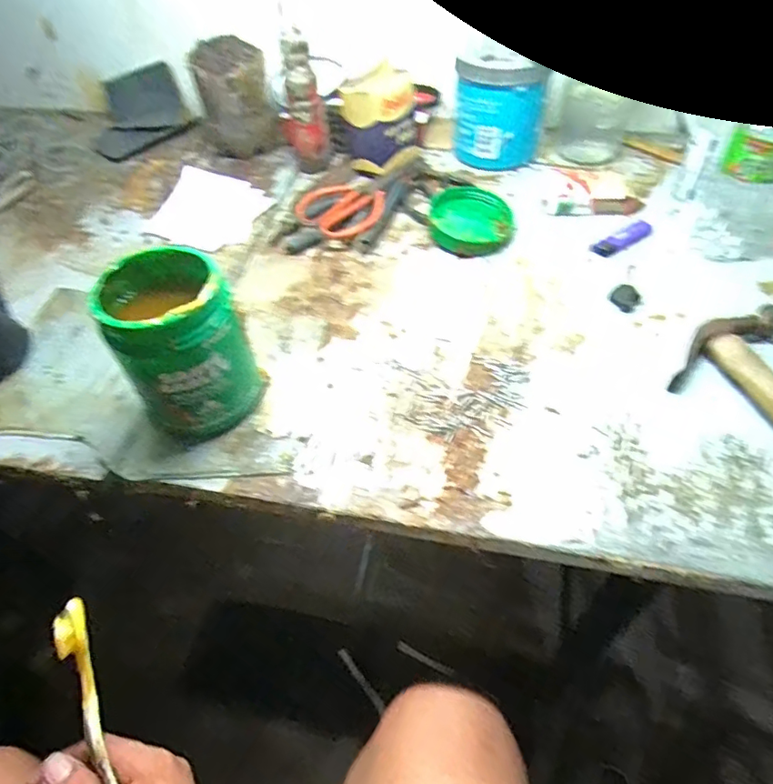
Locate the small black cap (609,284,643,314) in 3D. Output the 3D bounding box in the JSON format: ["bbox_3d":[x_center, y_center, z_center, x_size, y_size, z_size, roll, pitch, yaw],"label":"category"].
[{"bbox_3d":[0.237,-0.093,0.527,0.025,0.011,0.027,-2,51,2],"label":"small black cap"}]

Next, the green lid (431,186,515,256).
[{"bbox_3d":[0.097,-0.194,0.609,0.090,0.026,0.114,1,51,5],"label":"green lid"}]

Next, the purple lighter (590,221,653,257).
[{"bbox_3d":[0.259,-0.167,0.584,0.075,0.007,0.021,-27,54,-16],"label":"purple lighter"}]

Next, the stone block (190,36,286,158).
[{"bbox_3d":[-0.199,-0.385,0.716,0.095,0.127,0.076,-13,52,-7],"label":"stone block"}]

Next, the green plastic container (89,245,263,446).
[{"bbox_3d":[-0.160,-0.033,0.425,0.085,0.133,0.091,-32,56,-20],"label":"green plastic container"}]

